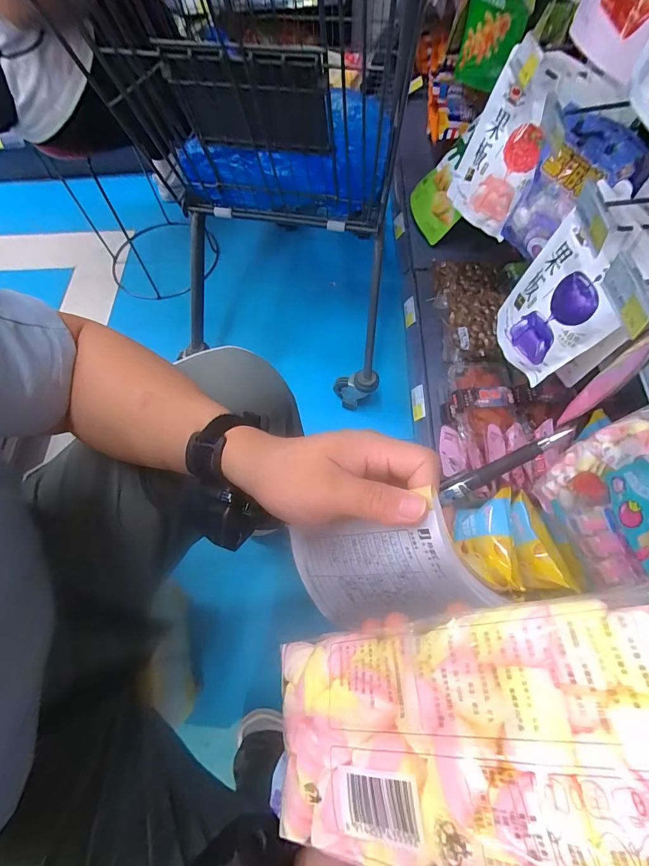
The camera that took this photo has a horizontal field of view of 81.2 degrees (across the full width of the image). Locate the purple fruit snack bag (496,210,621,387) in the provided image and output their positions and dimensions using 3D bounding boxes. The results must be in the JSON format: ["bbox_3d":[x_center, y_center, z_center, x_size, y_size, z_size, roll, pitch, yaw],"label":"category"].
[{"bbox_3d":[0.331,-0.184,0.563,0.027,0.176,0.165,-3,70,-18],"label":"purple fruit snack bag"}]

